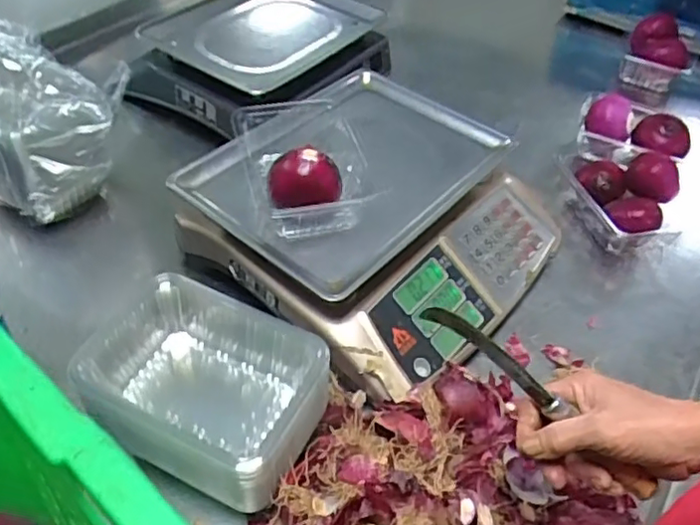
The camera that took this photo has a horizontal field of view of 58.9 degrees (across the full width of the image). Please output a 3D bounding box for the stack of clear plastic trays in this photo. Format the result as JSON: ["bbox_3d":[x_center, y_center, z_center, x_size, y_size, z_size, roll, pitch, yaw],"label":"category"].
[{"bbox_3d":[-0.121,0.101,0.521,0.192,0.080,0.143,22,49,15],"label":"stack of clear plastic trays"}]

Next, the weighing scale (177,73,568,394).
[{"bbox_3d":[0.047,-0.073,0.709,0.332,0.142,0.364,34,53,24],"label":"weighing scale"}]

